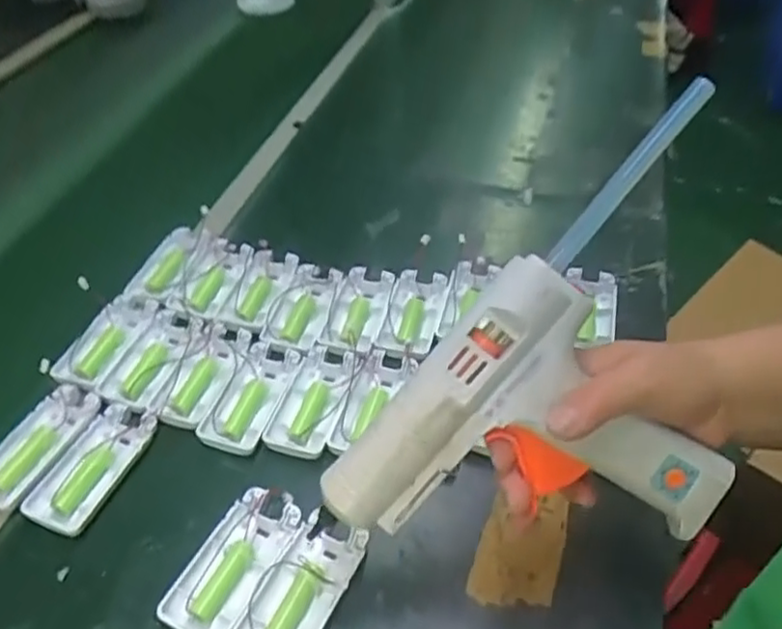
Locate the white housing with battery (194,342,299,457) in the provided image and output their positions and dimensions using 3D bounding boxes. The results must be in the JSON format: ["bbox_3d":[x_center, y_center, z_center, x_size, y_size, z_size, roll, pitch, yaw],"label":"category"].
[{"bbox_3d":[-0.107,0.057,0.508,0.049,0.016,0.097,10,46,10],"label":"white housing with battery"}]

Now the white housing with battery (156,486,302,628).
[{"bbox_3d":[-0.095,0.152,0.416,0.046,0.014,0.098,18,48,17],"label":"white housing with battery"}]

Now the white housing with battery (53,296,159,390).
[{"bbox_3d":[-0.236,0.021,0.557,0.043,0.017,0.104,10,47,10],"label":"white housing with battery"}]

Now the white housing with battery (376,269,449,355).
[{"bbox_3d":[0.019,0.000,0.574,0.046,0.019,0.096,8,46,8],"label":"white housing with battery"}]

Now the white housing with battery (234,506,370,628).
[{"bbox_3d":[-0.052,0.160,0.398,0.047,0.024,0.091,21,47,19],"label":"white housing with battery"}]

